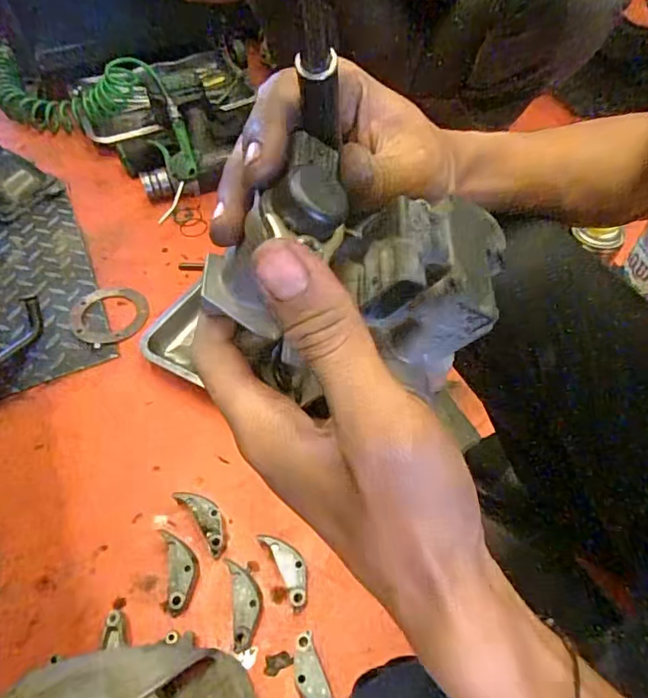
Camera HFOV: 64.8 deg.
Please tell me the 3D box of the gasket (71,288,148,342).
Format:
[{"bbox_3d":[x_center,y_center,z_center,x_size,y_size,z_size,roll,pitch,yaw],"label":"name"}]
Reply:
[{"bbox_3d":[-0.341,-0.056,0.813,0.116,0.012,0.125,0,52,1],"label":"gasket"}]

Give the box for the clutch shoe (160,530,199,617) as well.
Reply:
[{"bbox_3d":[-0.157,0.243,0.564,0.035,0.015,0.086,-10,53,-7],"label":"clutch shoe"}]

